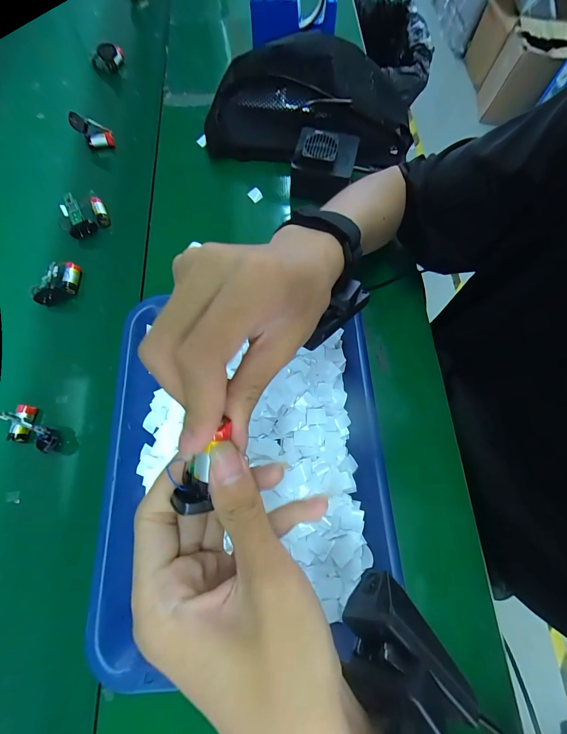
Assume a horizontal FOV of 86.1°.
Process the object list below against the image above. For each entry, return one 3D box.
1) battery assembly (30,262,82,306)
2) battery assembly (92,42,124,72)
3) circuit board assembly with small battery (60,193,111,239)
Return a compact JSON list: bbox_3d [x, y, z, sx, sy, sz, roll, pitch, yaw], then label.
[{"bbox_3d":[-0.270,-0.100,0.362,0.036,0.021,0.060,34,72,10],"label":"battery assembly"},{"bbox_3d":[-0.285,-0.502,0.495,0.050,0.034,0.016,-24,73,-11],"label":"battery assembly"},{"bbox_3d":[-0.256,-0.197,0.392,0.049,0.028,0.044,-20,72,-9],"label":"circuit board assembly with small battery"}]

